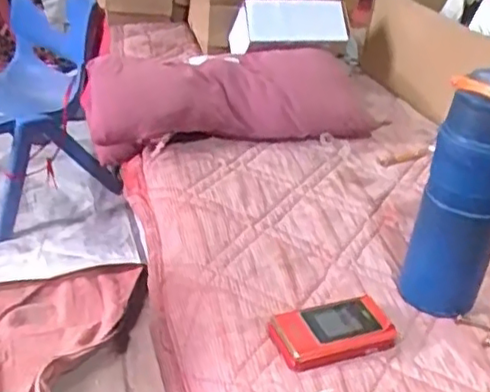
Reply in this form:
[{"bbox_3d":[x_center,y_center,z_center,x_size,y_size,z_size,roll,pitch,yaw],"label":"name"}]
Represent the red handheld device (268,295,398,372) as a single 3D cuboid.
[{"bbox_3d":[0.080,0.116,0.554,0.106,0.023,0.052,-9,34,-21],"label":"red handheld device"}]

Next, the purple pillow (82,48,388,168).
[{"bbox_3d":[-0.023,-0.144,0.927,0.402,0.102,0.180,-7,34,-19],"label":"purple pillow"}]

